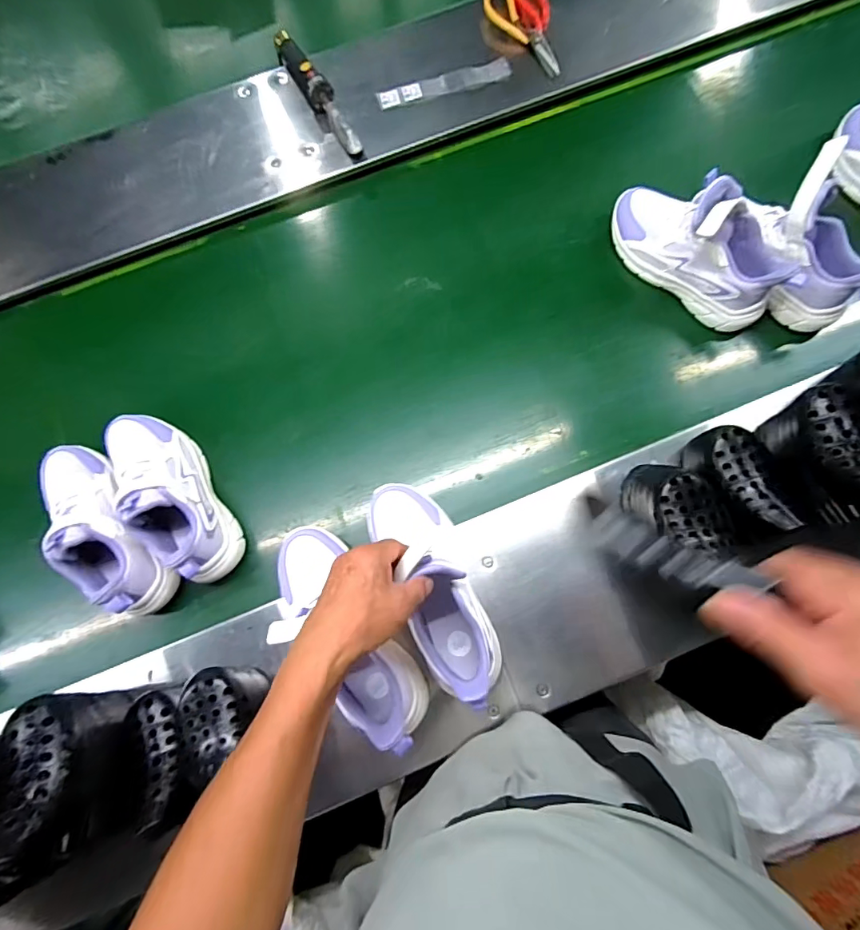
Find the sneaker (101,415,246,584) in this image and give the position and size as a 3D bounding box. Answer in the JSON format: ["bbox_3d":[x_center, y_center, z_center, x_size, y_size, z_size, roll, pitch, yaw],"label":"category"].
[{"bbox_3d":[-0.335,0.029,0.592,0.092,0.106,0.238,-33,77,-7],"label":"sneaker"}]

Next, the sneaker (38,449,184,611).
[{"bbox_3d":[-0.412,0.069,0.570,0.093,0.101,0.241,-38,78,-8],"label":"sneaker"}]

